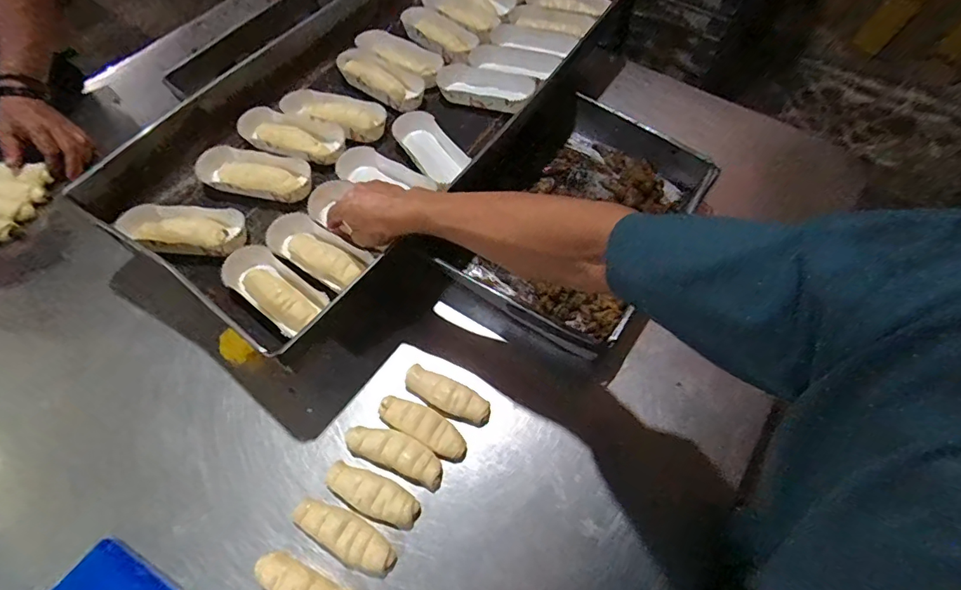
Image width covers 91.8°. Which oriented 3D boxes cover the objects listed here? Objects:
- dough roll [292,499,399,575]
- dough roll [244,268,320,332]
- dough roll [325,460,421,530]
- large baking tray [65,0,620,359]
[{"bbox_3d":[-0.148,0.260,0.508,0.120,0.022,0.040,28,66,13],"label":"dough roll"},{"bbox_3d":[-0.245,0.000,0.560,0.103,0.025,0.041,35,67,18],"label":"dough roll"},{"bbox_3d":[-0.123,0.224,0.527,0.113,0.026,0.042,25,65,11],"label":"dough roll"},{"bbox_3d":[-0.121,-0.367,0.757,0.446,0.077,0.958,29,65,16],"label":"large baking tray"}]

